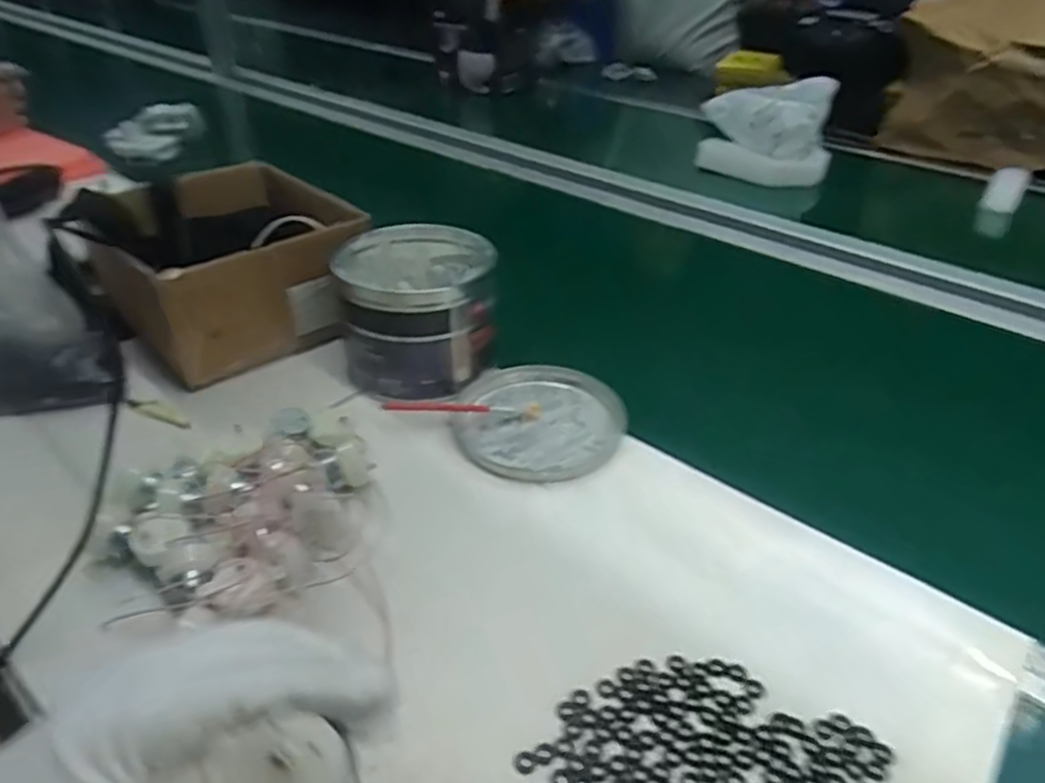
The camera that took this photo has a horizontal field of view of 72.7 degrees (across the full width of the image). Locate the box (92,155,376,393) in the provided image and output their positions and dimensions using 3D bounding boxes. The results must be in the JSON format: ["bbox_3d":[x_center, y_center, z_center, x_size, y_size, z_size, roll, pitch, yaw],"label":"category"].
[{"bbox_3d":[-0.266,-0.117,0.656,0.183,0.108,0.198,-28,44,-33],"label":"box"}]

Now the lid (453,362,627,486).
[{"bbox_3d":[0.014,0.022,0.562,0.129,0.012,0.138,0,36,0],"label":"lid"}]

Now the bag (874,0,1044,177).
[{"bbox_3d":[0.831,-0.508,1.160,0.337,0.249,0.411,27,44,35],"label":"bag"}]

